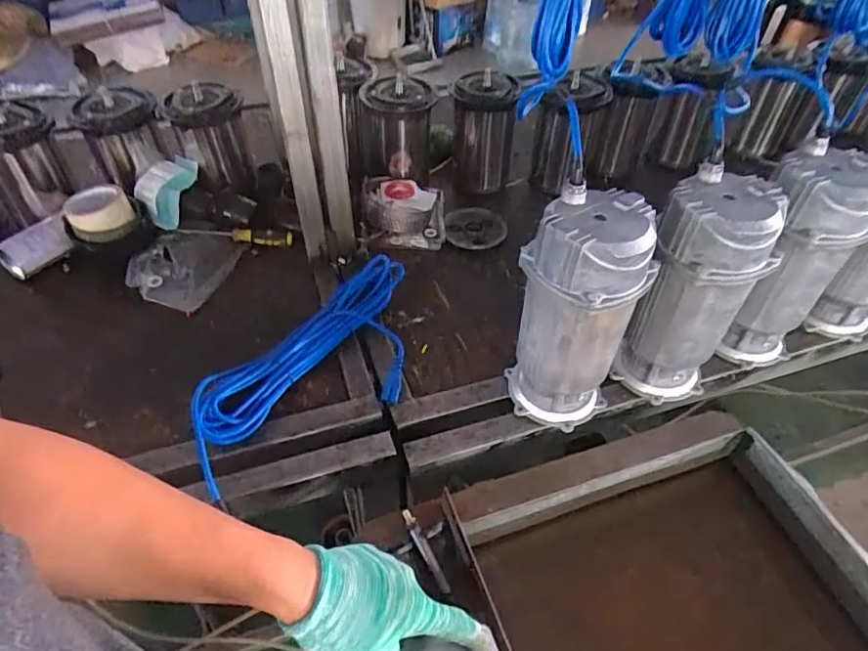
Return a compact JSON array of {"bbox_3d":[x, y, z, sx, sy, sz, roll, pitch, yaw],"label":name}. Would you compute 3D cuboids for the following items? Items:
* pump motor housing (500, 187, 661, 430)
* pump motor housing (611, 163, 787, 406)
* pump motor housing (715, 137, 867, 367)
[{"bbox_3d":[0.168,-0.008,0.671,0.115,0.293,0.125,-27,53,-25],"label":"pump motor housing"},{"bbox_3d":[0.321,-0.033,0.697,0.128,0.289,0.116,22,49,18],"label":"pump motor housing"},{"bbox_3d":[0.473,-0.078,0.748,0.128,0.289,0.136,31,53,25],"label":"pump motor housing"}]

